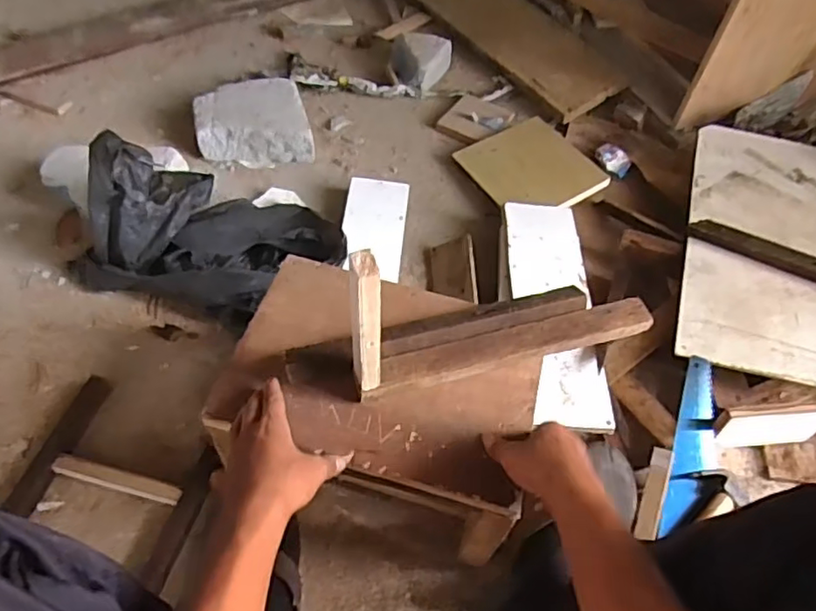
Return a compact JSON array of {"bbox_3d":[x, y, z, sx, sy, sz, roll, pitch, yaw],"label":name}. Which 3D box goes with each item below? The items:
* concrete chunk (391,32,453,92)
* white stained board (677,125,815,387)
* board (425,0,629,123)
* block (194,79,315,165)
[{"bbox_3d":[0.024,-0.514,1.279,0.128,0.054,0.115,7,56,1],"label":"concrete chunk"},{"bbox_3d":[0.585,-0.115,0.968,0.260,0.024,0.545,12,54,13],"label":"white stained board"},{"bbox_3d":[0.222,-0.648,1.393,0.185,0.019,0.645,-33,61,-10],"label":"board"},{"bbox_3d":[-0.292,-0.343,1.137,0.201,0.066,0.184,-10,57,-11],"label":"block"}]

